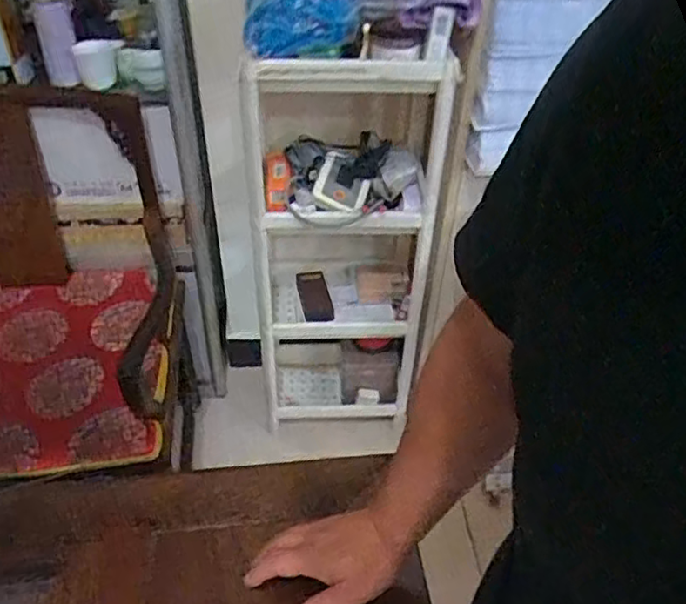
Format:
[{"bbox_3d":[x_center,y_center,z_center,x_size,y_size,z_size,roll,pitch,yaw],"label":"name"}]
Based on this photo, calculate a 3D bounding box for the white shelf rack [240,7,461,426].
[{"bbox_3d":[-0.016,-0.152,1.496,0.363,0.974,0.408,-2,42,-5],"label":"white shelf rack"}]

